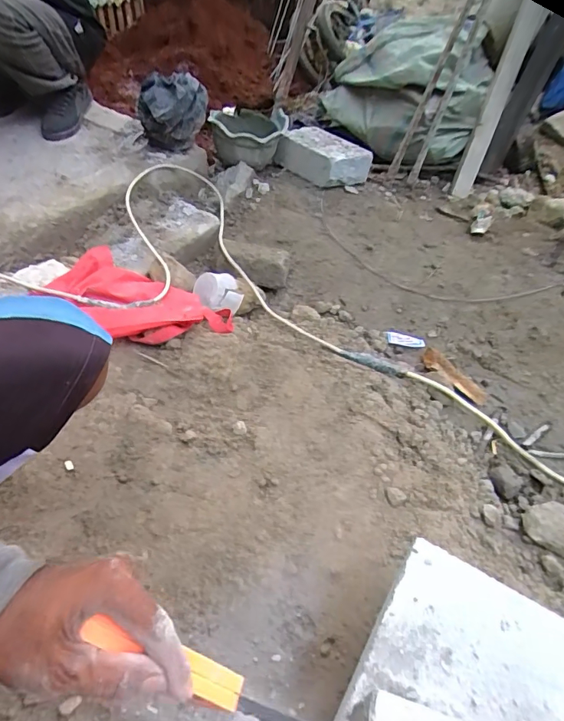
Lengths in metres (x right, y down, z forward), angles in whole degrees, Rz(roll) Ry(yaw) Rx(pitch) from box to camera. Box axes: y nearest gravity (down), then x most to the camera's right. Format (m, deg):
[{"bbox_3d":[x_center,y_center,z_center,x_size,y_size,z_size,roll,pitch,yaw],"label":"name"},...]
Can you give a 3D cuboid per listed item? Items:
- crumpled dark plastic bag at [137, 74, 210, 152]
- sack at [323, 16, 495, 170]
[{"bbox_3d":[-0.312,-0.705,1.313,0.188,0.181,0.157,-2,48,-7],"label":"crumpled dark plastic bag"},{"bbox_3d":[0.417,-0.939,1.565,0.530,0.341,0.403,18,49,11],"label":"sack"}]

